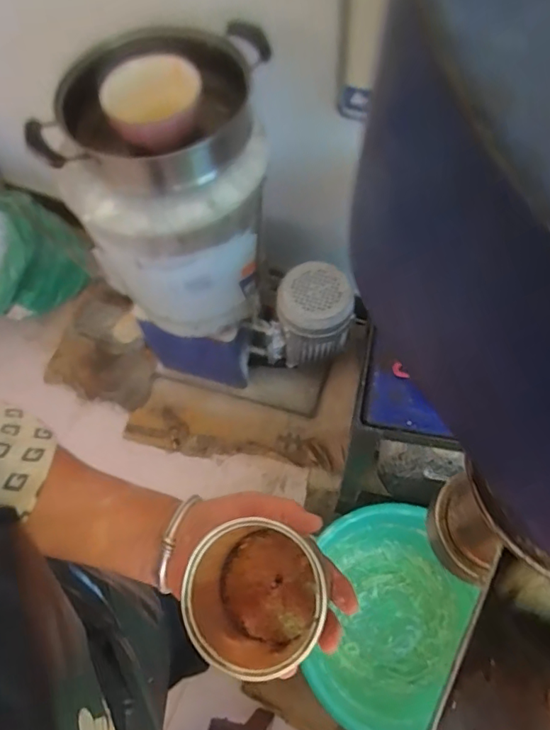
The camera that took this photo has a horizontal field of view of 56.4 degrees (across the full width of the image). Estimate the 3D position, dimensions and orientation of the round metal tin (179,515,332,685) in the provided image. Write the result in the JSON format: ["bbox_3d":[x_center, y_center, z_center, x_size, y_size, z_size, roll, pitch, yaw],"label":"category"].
[{"bbox_3d":[-0.012,0.142,0.325,0.074,0.093,0.080,-5,64,1],"label":"round metal tin"}]

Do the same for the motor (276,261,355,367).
[{"bbox_3d":[0.087,-0.105,1.221,0.160,0.259,0.164,-5,64,1],"label":"motor"}]

